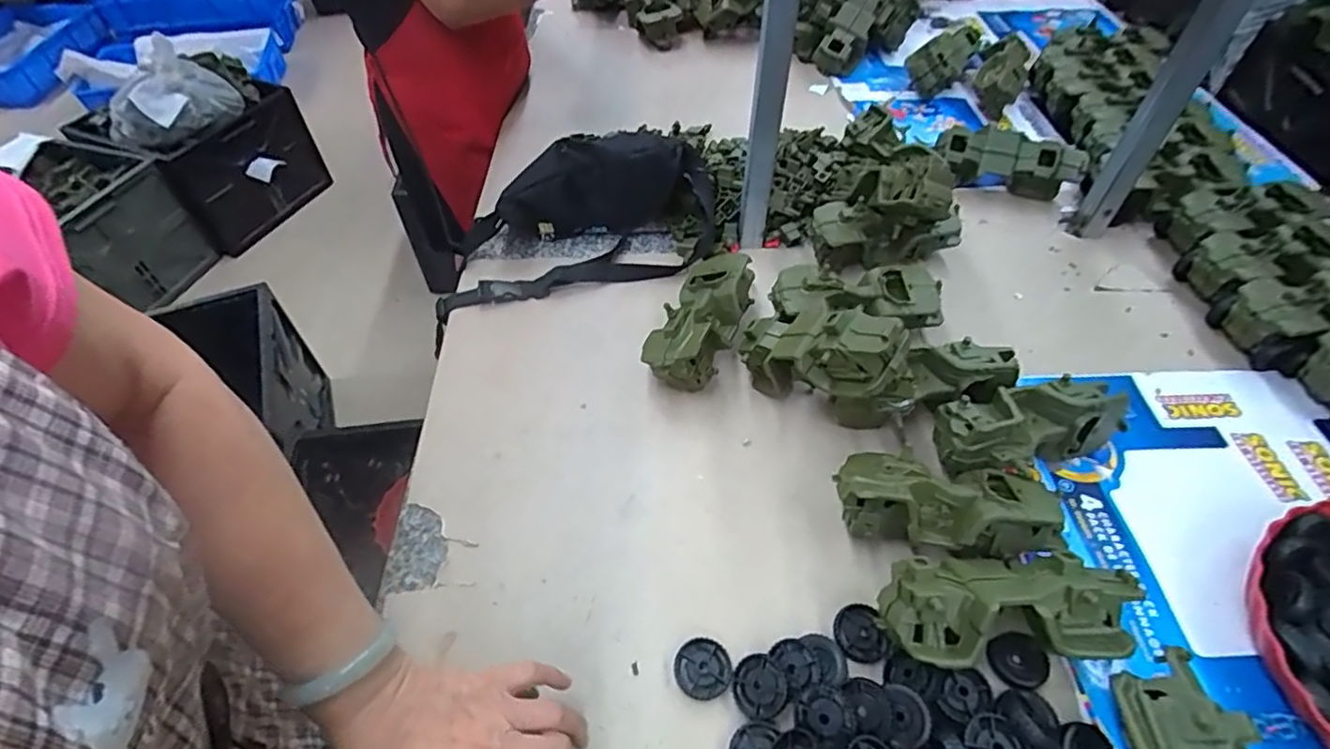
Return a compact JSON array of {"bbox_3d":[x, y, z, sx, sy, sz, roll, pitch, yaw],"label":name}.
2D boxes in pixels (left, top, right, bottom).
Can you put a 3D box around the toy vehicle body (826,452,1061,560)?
[{"bbox_3d":[0.240,0.114,0.545,0.183,0.075,0.080,9,51,7],"label":"toy vehicle body"}]

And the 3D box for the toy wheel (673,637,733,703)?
[{"bbox_3d":[0.030,0.231,0.495,0.043,0.009,0.042,0,50,-1],"label":"toy wheel"}]

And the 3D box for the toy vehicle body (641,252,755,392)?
[{"bbox_3d":[0.042,-0.061,0.695,0.083,0.077,0.190,18,52,13],"label":"toy vehicle body"}]

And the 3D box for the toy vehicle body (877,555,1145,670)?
[{"bbox_3d":[0.262,0.174,0.475,0.187,0.047,0.086,3,51,3],"label":"toy vehicle body"}]

